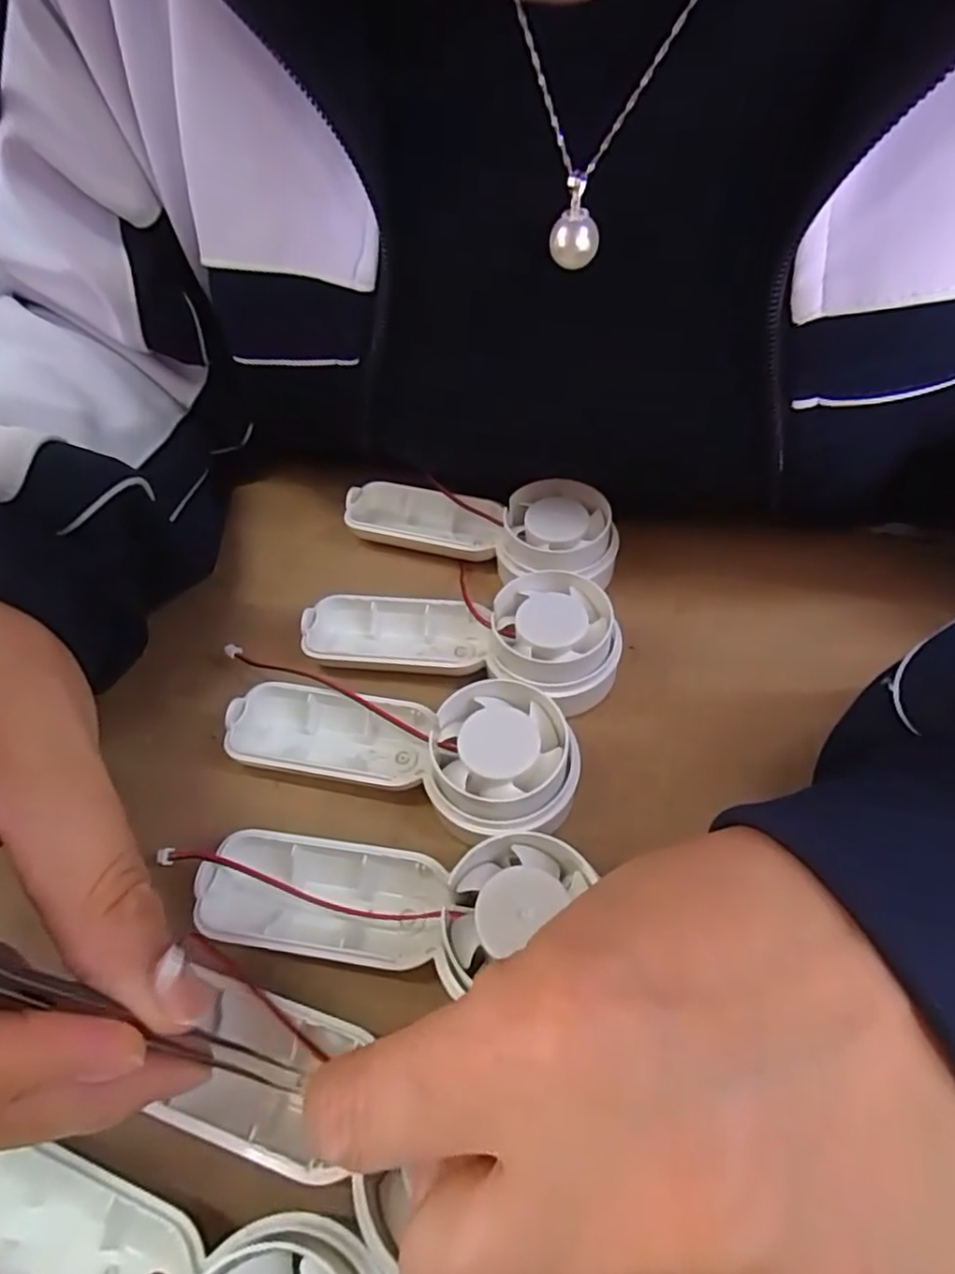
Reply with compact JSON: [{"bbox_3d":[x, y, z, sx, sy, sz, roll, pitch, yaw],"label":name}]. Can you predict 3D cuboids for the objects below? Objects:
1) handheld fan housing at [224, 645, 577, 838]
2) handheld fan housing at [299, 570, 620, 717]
[{"bbox_3d":[-0.026,0.031,0.206,0.113,0.025,0.043,13,53,15],"label":"handheld fan housing"},{"bbox_3d":[-0.008,-0.004,0.233,0.114,0.024,0.044,10,52,13],"label":"handheld fan housing"}]

